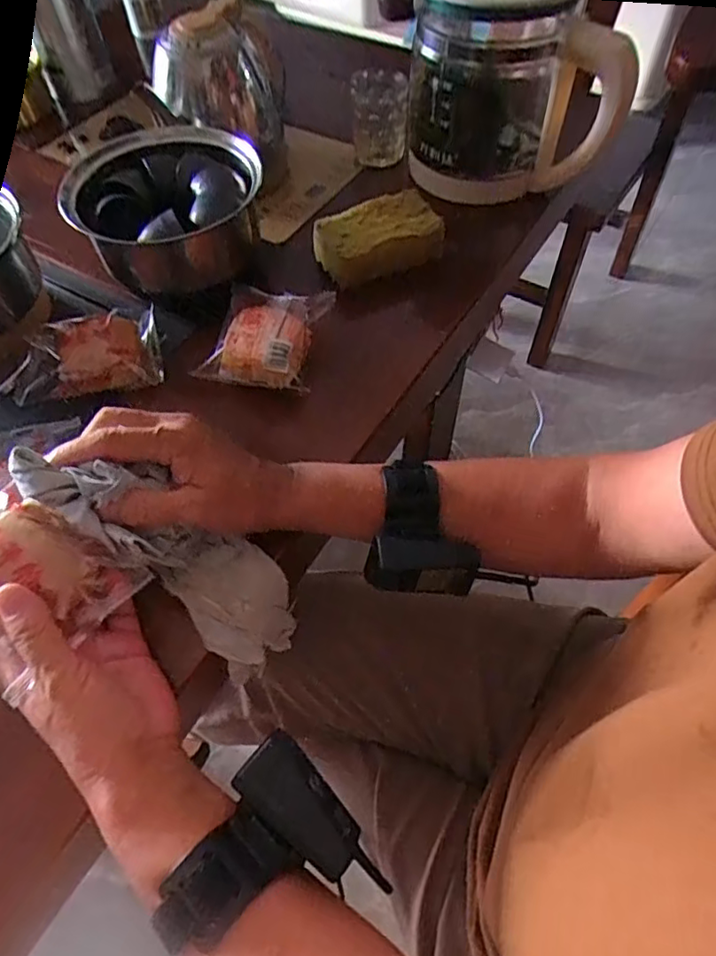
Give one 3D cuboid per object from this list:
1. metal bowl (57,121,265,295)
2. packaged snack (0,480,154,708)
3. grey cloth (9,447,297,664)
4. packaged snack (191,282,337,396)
[{"bbox_3d":[-0.163,-0.237,0.529,0.143,0.086,0.142,-1,57,1],"label":"metal bowl"},{"bbox_3d":[-0.189,0.052,0.337,0.106,0.039,0.066,25,61,15],"label":"packaged snack"},{"bbox_3d":[-0.115,0.051,0.375,0.040,0.210,0.067,-8,44,47],"label":"grey cloth"},{"bbox_3d":[-0.076,-0.121,0.484,0.092,0.028,0.090,12,58,8],"label":"packaged snack"}]

